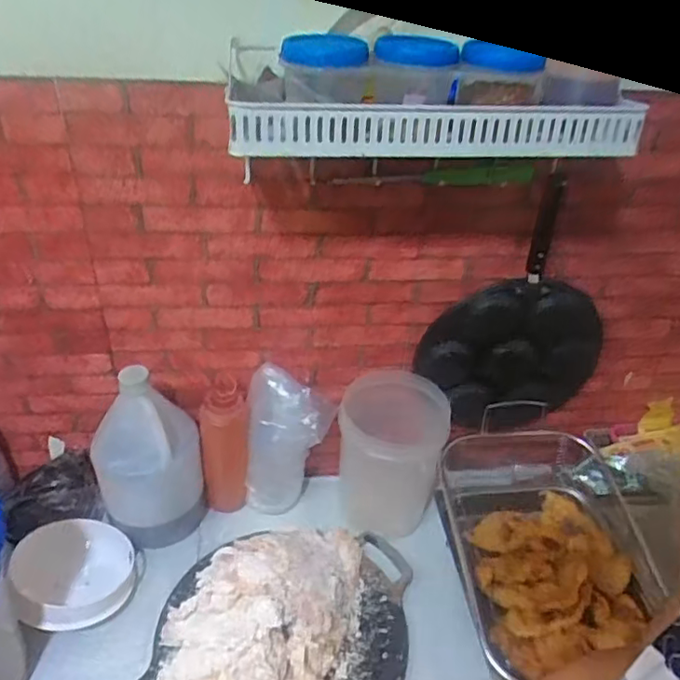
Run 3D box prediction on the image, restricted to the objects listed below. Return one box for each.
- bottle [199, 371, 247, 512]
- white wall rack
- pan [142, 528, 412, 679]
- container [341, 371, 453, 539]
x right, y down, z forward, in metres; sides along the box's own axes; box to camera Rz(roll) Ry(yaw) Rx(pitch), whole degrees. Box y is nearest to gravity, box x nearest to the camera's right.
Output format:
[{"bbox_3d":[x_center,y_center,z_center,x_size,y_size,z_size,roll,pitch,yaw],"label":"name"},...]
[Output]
[{"bbox_3d":[-0.178,0.159,0.911,0.064,0.223,0.070,-5,33,-14],"label":"bottle"},{"bbox_3d":[0.085,-0.233,0.603,0.386,0.074,0.166,-3,33,-11],"label":"white wall rack"},{"bbox_3d":[-0.076,0.370,0.785,0.343,0.111,0.275,0,33,-7],"label":"pan"},{"bbox_3d":[0.074,0.183,0.913,0.139,0.224,0.143,3,32,-2],"label":"container"}]

